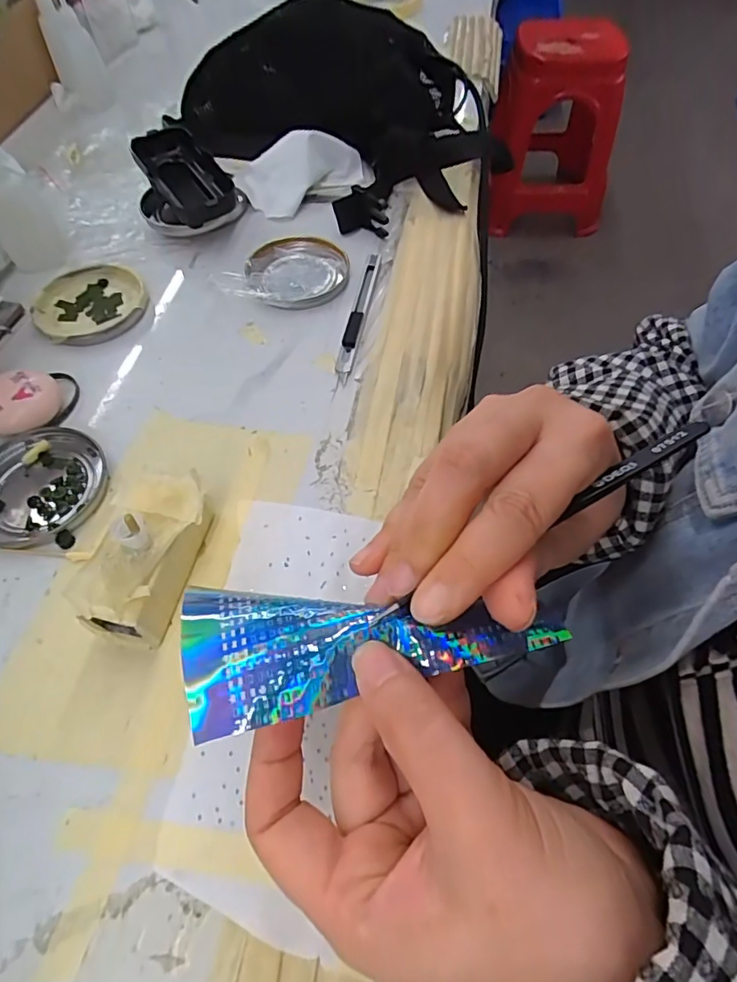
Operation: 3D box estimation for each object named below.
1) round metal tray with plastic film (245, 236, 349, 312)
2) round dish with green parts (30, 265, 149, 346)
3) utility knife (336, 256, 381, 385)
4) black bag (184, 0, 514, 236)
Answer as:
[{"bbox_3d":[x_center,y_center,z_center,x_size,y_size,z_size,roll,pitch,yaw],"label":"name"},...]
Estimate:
[{"bbox_3d":[-0.054,-0.172,0.403,0.077,0.016,0.082,-1,58,1],"label":"round metal tray with plastic film"},{"bbox_3d":[-0.209,-0.141,0.391,0.079,0.009,0.082,-1,58,1],"label":"round dish with green parts"},{"bbox_3d":[-0.007,-0.135,0.382,0.012,0.008,0.135,7,58,6],"label":"utility knife"},{"bbox_3d":[-0.025,-0.355,0.470,0.220,0.092,0.256,-24,60,-14],"label":"black bag"}]

